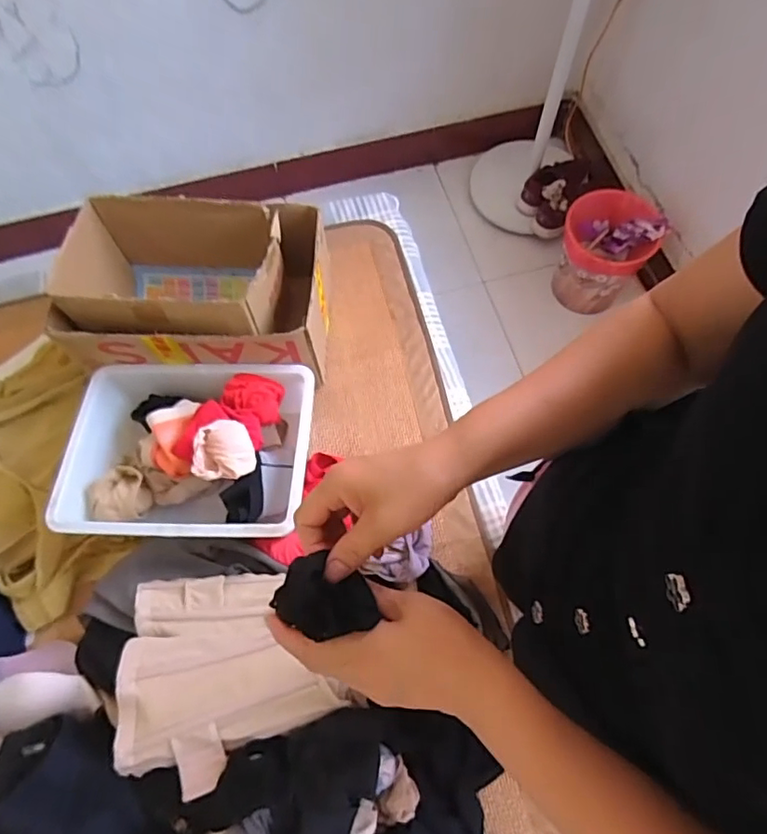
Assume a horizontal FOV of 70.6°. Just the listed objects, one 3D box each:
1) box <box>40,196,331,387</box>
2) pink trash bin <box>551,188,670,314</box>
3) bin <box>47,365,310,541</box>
[{"bbox_3d":[-0.311,-0.206,0.914,0.416,0.202,0.255,0,67,2],"label":"box"},{"bbox_3d":[0.581,-0.437,1.448,0.224,0.224,0.245,-1,67,2],"label":"pink trash bin"},{"bbox_3d":[-0.298,0.052,0.846,0.342,0.144,0.276,2,67,3],"label":"bin"}]

